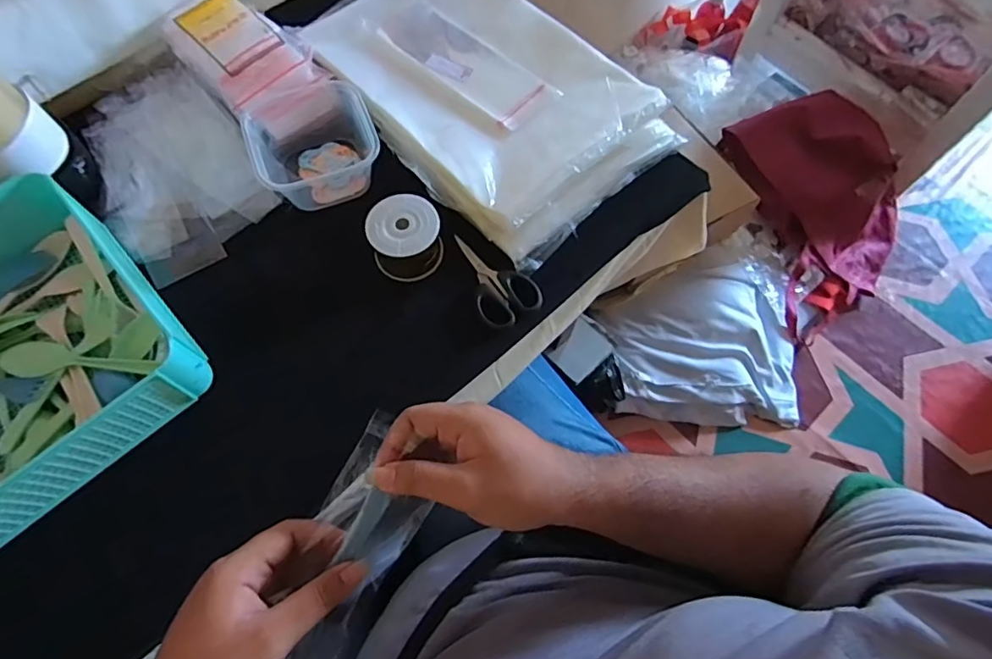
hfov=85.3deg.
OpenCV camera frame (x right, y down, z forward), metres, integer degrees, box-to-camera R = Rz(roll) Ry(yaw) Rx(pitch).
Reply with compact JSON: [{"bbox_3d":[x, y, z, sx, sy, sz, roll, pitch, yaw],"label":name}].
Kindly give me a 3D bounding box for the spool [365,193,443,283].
[{"bbox_3d":[-0.087,-0.087,0.521,0.066,0.054,0.062,0,66,0],"label":"spool"}]

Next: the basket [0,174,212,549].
[{"bbox_3d":[-0.420,0.025,0.458,0.247,0.085,0.261,-41,72,-16],"label":"basket"}]

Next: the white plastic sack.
[{"bbox_3d":[0.384,0.002,1.039,0.375,0.115,0.341,-2,66,-1],"label":"white plastic sack"}]

